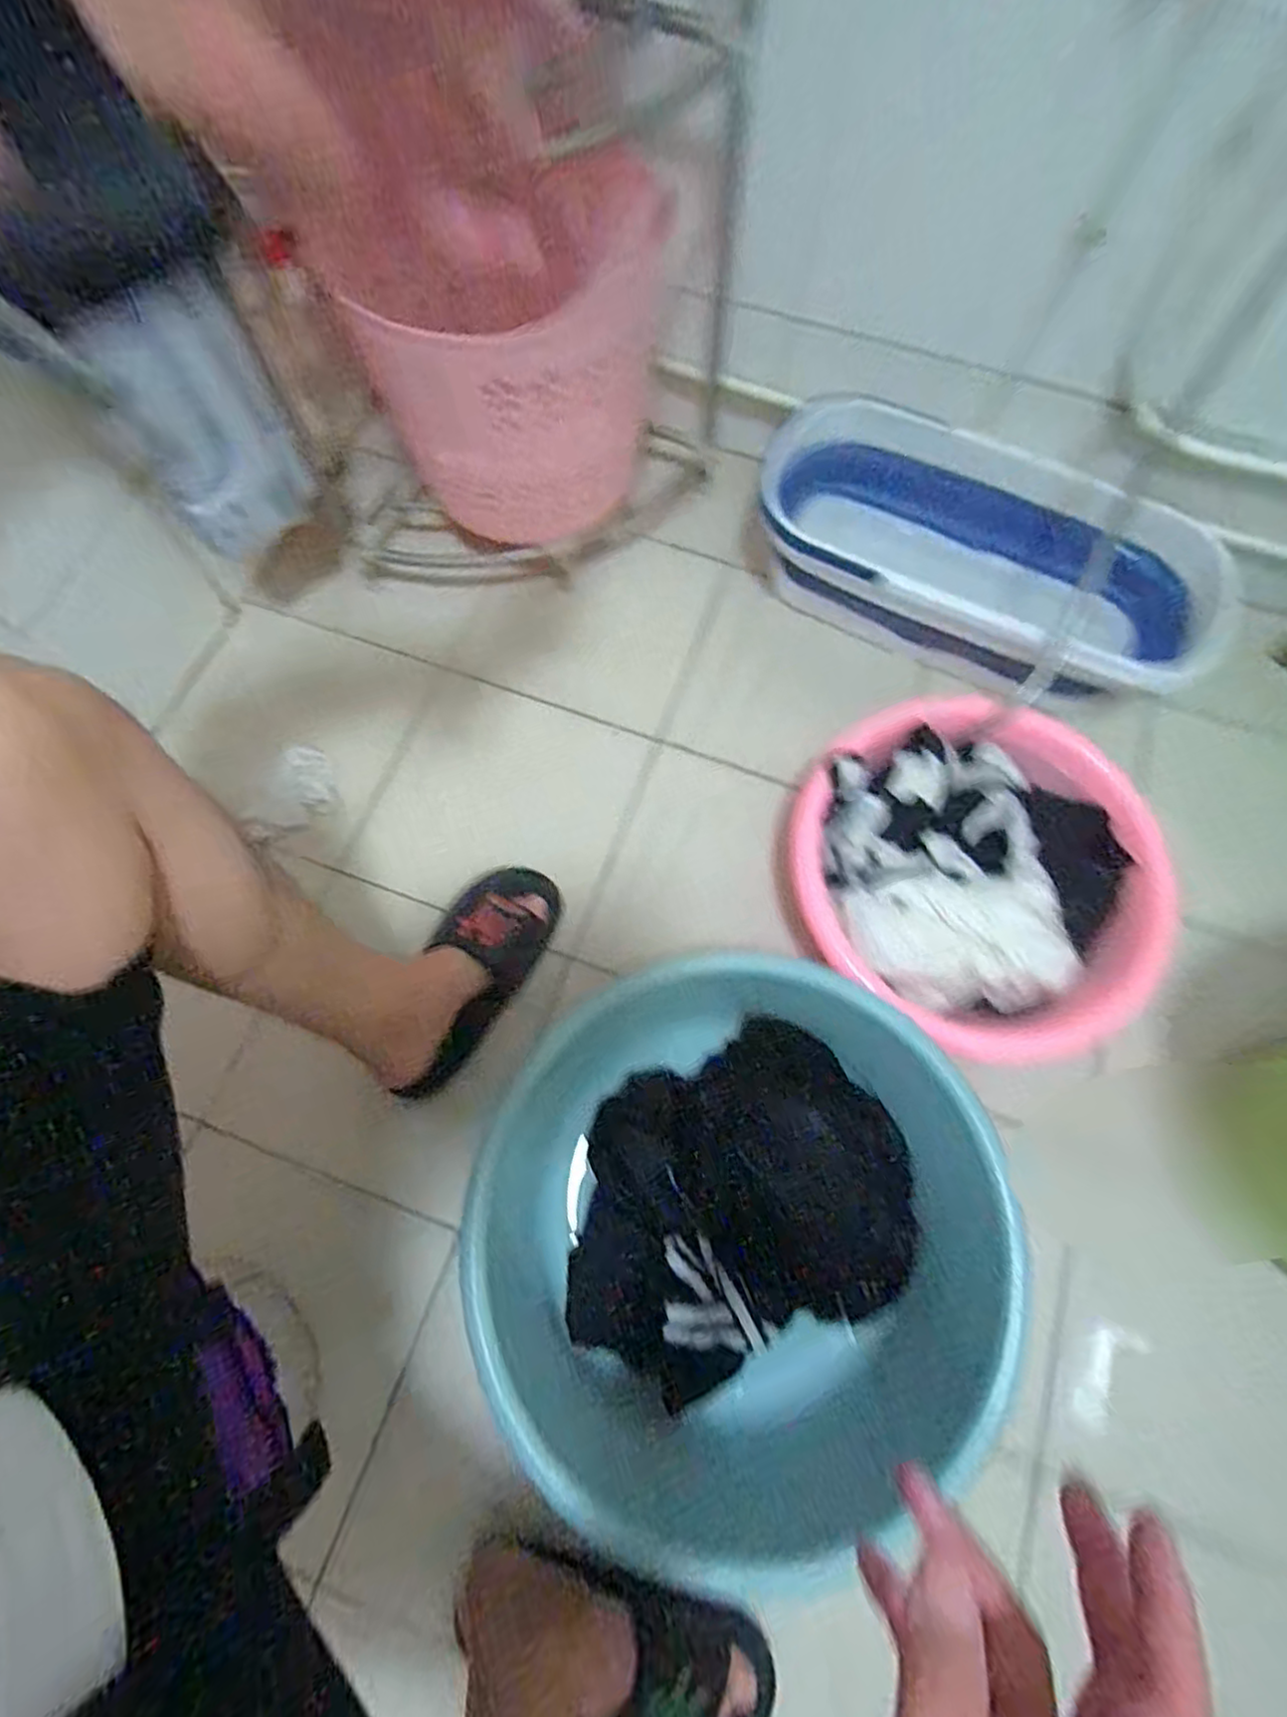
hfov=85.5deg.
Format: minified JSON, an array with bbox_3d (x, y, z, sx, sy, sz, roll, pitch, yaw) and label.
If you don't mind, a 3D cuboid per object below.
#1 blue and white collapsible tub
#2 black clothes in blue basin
[{"bbox_3d":[0.391,-0.349,0.874,0.531,0.184,0.258,28,73,7],"label":"blue and white collapsible tub"},{"bbox_3d":[0.085,0.337,0.688,0.346,0.104,0.274,-23,73,-9],"label":"black clothes in blue basin"}]

